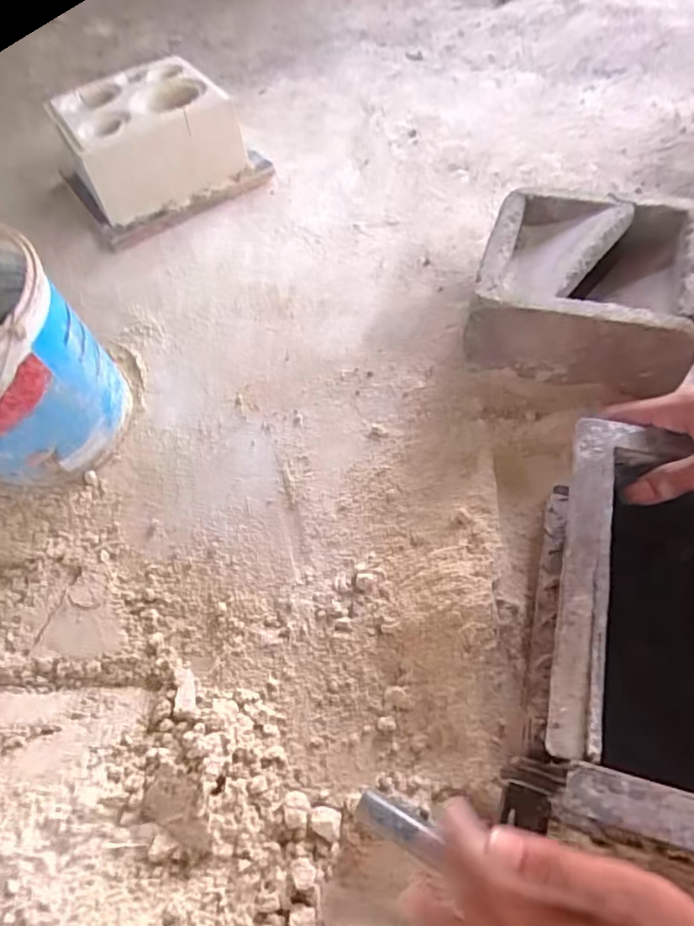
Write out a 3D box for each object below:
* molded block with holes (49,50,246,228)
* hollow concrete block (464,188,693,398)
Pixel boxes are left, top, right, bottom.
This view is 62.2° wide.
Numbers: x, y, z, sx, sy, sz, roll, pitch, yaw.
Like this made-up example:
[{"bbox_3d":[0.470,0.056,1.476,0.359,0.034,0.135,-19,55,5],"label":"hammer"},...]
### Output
[{"bbox_3d":[-0.250,-0.410,0.742,0.187,0.122,0.172,-27,60,-13],"label":"molded block with holes"},{"bbox_3d":[0.244,-0.177,0.585,0.206,0.095,0.193,12,60,13],"label":"hollow concrete block"}]

